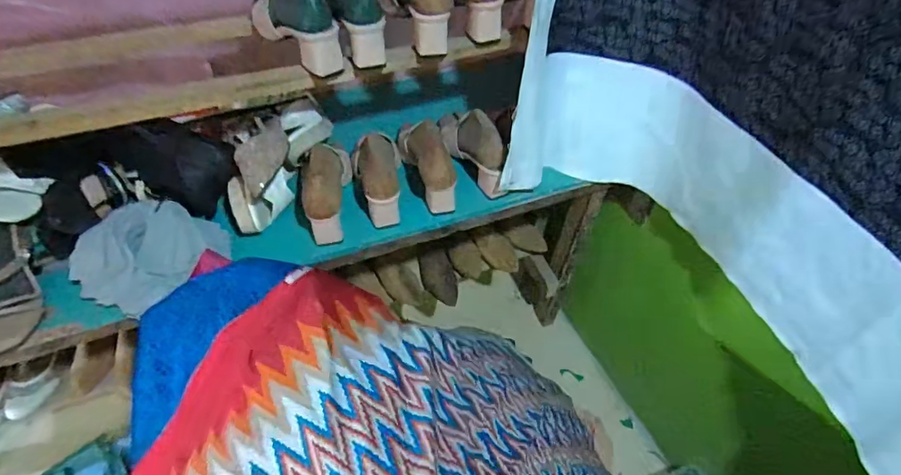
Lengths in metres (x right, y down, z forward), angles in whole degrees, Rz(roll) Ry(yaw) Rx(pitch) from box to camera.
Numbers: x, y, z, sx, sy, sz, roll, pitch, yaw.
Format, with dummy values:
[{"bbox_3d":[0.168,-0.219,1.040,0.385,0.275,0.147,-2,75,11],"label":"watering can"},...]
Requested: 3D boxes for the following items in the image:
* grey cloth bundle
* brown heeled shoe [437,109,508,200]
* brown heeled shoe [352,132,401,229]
[{"bbox_3d":[-0.447,0.026,0.781,0.174,0.070,0.179,3,48,-3],"label":"grey cloth bundle"},{"bbox_3d":[0.034,-0.174,0.954,0.063,0.111,0.203,-15,51,-18],"label":"brown heeled shoe"},{"bbox_3d":[-0.128,-0.122,0.896,0.085,0.101,0.185,0,48,-6],"label":"brown heeled shoe"}]

